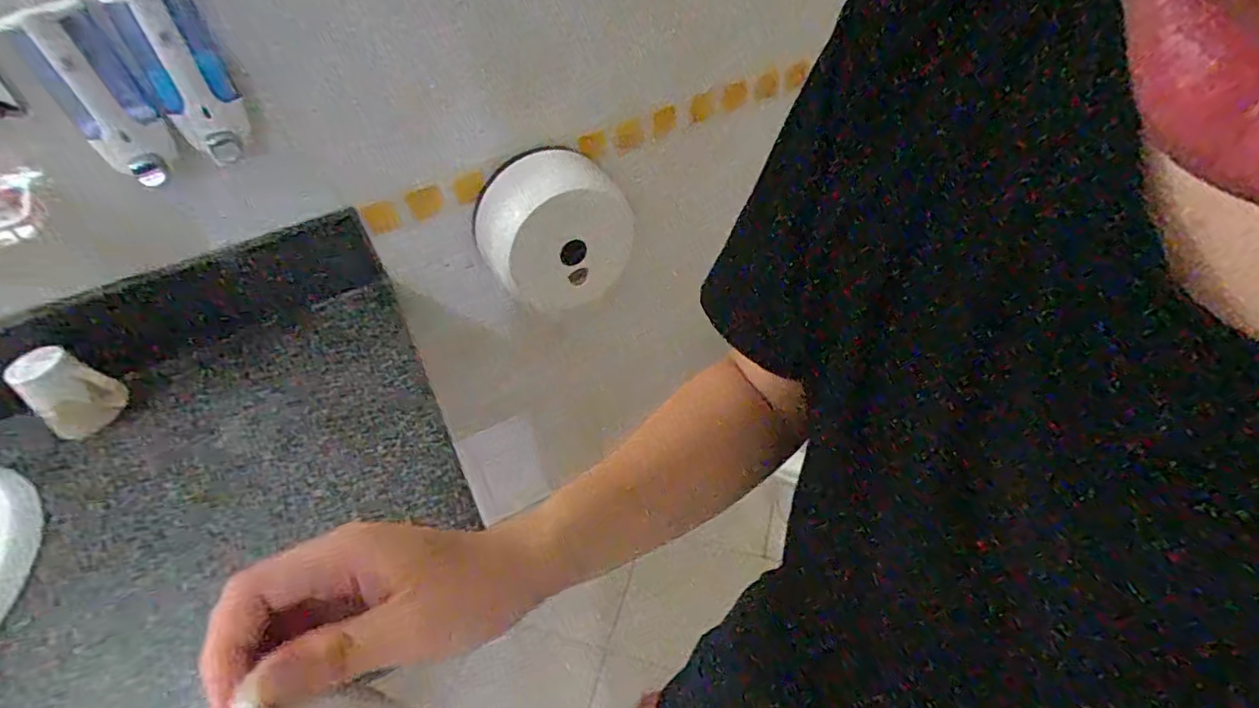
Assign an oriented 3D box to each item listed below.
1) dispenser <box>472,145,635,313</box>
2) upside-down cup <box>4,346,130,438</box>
[{"bbox_3d":[-0.123,-0.208,1.024,0.253,0.247,0.103,-21,46,-13],"label":"dispenser"},{"bbox_3d":[-0.729,0.046,0.775,0.081,0.094,0.082,-4,45,4],"label":"upside-down cup"}]

